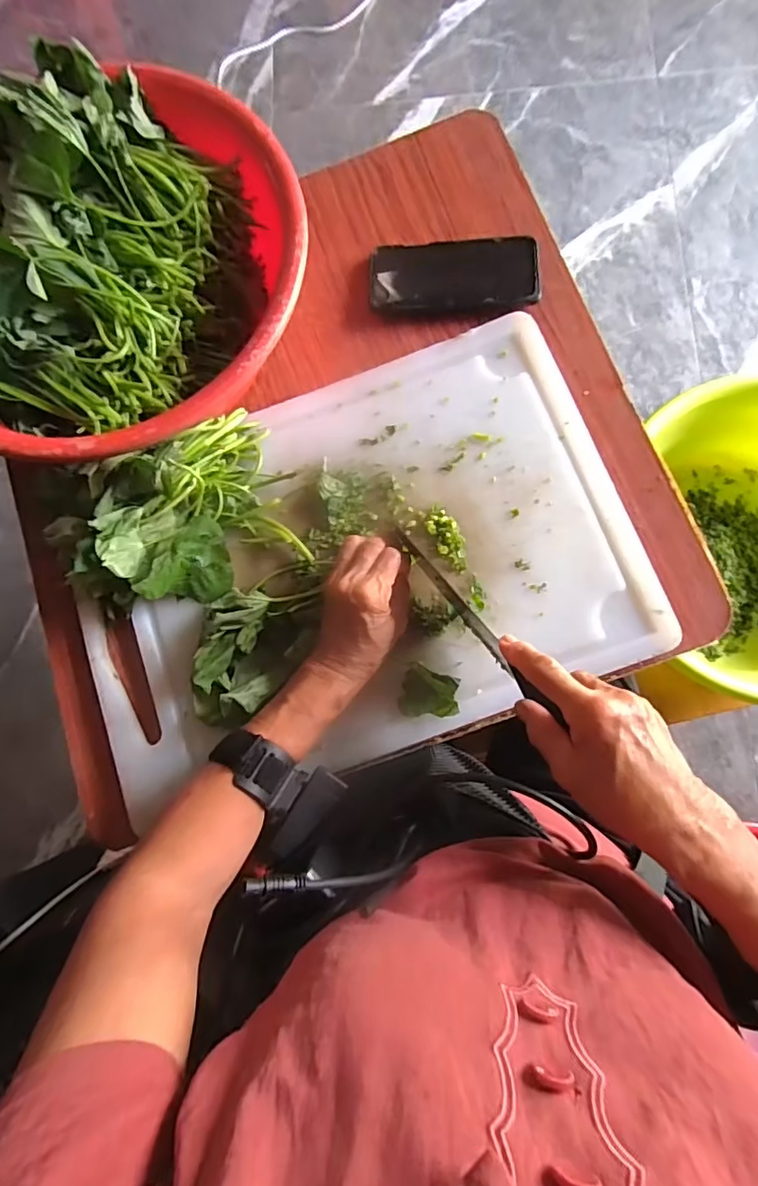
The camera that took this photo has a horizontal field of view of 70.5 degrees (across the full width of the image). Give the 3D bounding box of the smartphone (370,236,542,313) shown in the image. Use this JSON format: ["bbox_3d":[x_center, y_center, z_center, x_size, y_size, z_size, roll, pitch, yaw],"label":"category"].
[{"bbox_3d":[0.073,-0.312,0.526,0.162,0.007,0.072,2,83,10],"label":"smartphone"}]

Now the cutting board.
[{"bbox_3d":[-0.026,-0.027,0.475,0.482,0.026,0.335,-22,80,-3],"label":"cutting board"}]

